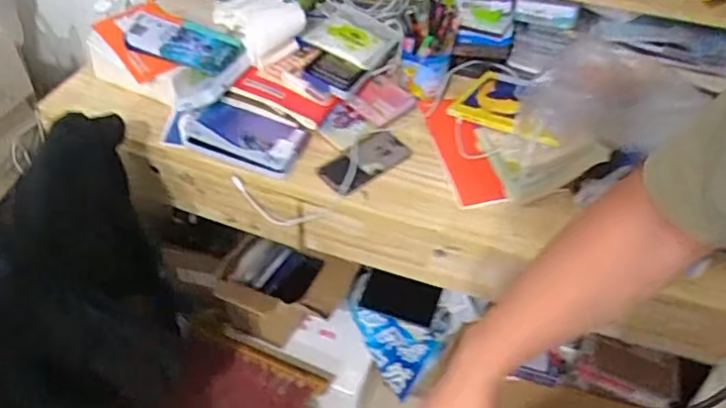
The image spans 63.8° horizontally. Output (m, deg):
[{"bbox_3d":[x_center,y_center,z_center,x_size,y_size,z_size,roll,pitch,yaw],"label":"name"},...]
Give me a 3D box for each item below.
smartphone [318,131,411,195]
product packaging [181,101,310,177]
[{"bbox_3d":[0.004,-0.074,0.988,0.157,0.015,0.074,-30,55,-27],"label":"smartphone"},{"bbox_3d":[-0.210,-0.115,0.985,0.213,0.042,0.096,16,48,12],"label":"product packaging"}]

